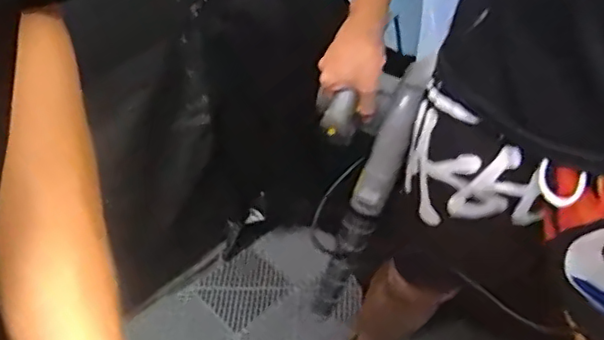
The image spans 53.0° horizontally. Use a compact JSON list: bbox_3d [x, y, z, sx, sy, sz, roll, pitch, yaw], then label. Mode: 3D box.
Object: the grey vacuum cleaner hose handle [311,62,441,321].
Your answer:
[{"bbox_3d":[0.065,0.039,0.862,0.094,0.411,0.114,26,23,28],"label":"grey vacuum cleaner hose handle"}]

